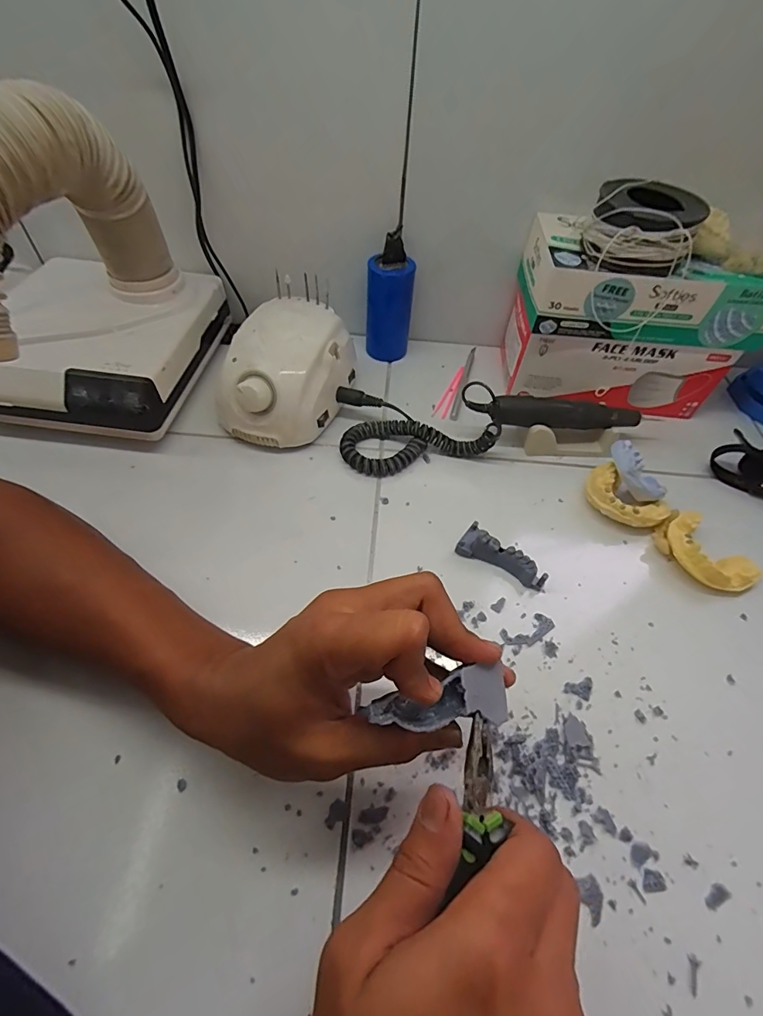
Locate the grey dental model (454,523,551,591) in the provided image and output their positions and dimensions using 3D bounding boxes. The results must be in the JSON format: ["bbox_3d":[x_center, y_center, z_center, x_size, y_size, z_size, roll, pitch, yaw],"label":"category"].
[{"bbox_3d":[0.098,0.038,0.351,0.071,0.023,0.024,29,58,17],"label":"grey dental model"}]

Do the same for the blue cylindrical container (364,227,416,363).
[{"bbox_3d":[0.010,-0.228,0.486,0.051,0.122,0.039,4,54,0],"label":"blue cylindrical container"}]

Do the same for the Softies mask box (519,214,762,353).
[{"bbox_3d":[0.244,-0.210,0.411,0.214,0.058,0.101,6,54,2],"label":"Softies mask box"}]

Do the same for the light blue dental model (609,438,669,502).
[{"bbox_3d":[0.221,-0.033,0.384,0.028,0.024,0.060,-20,74,-16],"label":"light blue dental model"}]

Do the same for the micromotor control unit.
[{"bbox_3d":[-0.092,-0.132,0.434,0.103,0.083,0.144,16,55,9],"label":"micromotor control unit"}]

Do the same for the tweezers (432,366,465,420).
[{"bbox_3d":[0.077,-0.129,0.490,0.014,0.005,0.088,20,56,12],"label":"tweezers"}]

